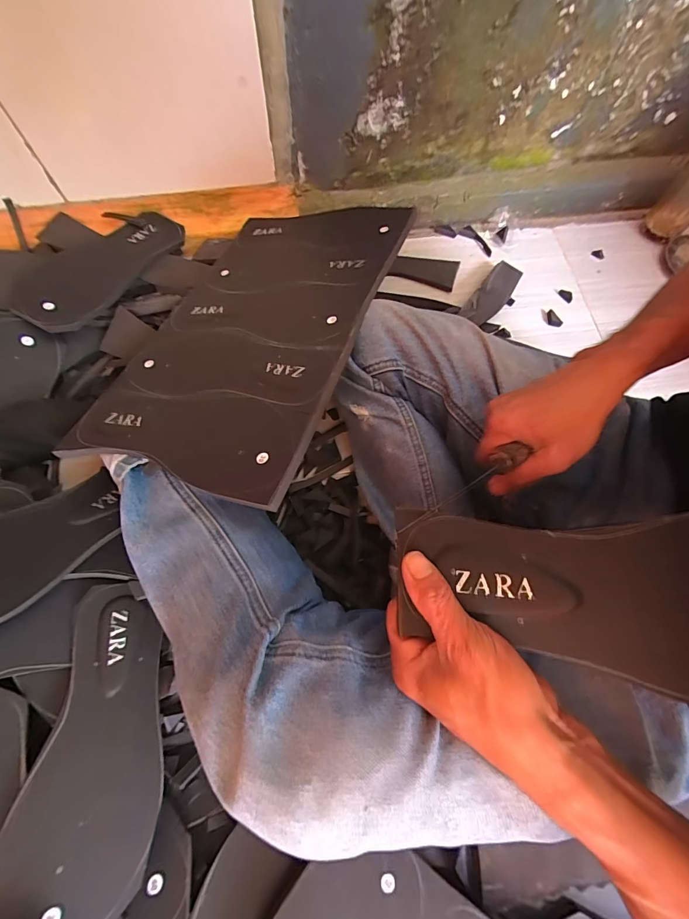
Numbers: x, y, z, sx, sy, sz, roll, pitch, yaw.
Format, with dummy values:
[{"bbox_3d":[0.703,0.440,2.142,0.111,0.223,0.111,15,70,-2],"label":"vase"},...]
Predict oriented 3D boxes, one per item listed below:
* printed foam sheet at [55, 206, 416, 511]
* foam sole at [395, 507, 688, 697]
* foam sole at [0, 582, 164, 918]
[{"bbox_3d":[-0.104,-0.161,0.440,0.271,0.013,0.427,10,61,23],"label":"printed foam sheet"},{"bbox_3d":[0.153,0.072,0.216,0.244,0.017,0.093,5,69,12],"label":"foam sole"},{"bbox_3d":[-0.198,0.230,0.317,0.097,0.006,0.236,13,53,-21],"label":"foam sole"}]

